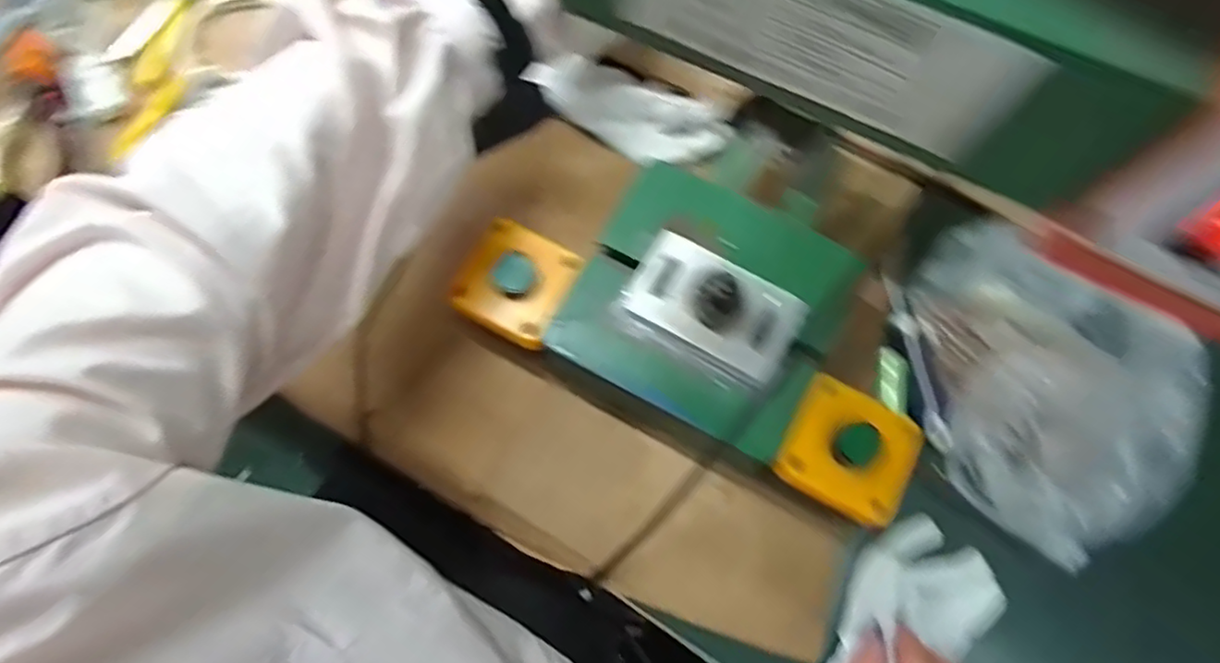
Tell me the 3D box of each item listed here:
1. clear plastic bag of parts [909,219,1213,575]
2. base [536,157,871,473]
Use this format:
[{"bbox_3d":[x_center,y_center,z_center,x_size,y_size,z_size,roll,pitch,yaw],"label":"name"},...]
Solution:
[{"bbox_3d":[0.280,0.030,0.427,0.186,0.049,0.190,36,74,10],"label":"clear plastic bag of parts"},{"bbox_3d":[0.055,-0.020,0.429,0.146,0.093,0.154,27,73,7],"label":"base"}]

